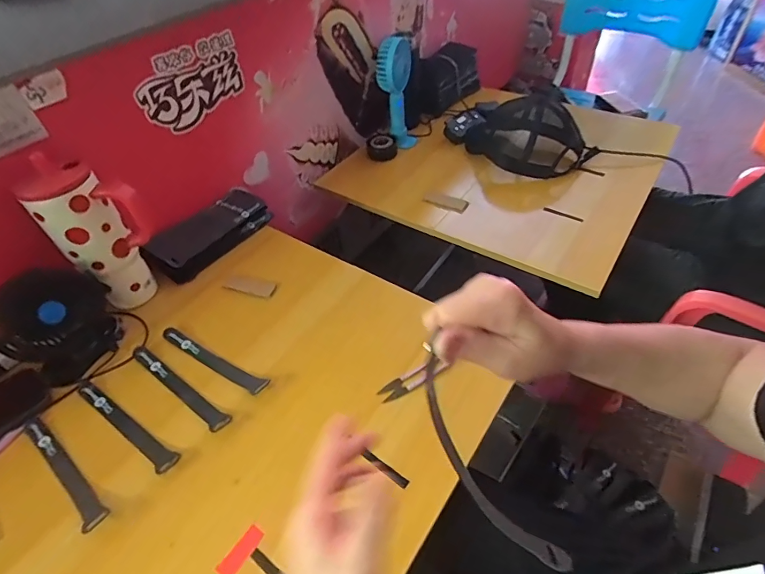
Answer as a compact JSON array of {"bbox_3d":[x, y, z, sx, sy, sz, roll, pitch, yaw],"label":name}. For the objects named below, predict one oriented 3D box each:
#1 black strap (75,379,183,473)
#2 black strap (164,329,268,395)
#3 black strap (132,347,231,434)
[{"bbox_3d":[-0.314,0.165,0.517,0.192,0.007,0.023,24,54,26],"label":"black strap"},{"bbox_3d":[-0.228,0.097,0.571,0.185,0.011,0.023,20,52,23],"label":"black strap"},{"bbox_3d":[-0.263,0.127,0.548,0.191,0.005,0.023,25,54,27],"label":"black strap"}]

